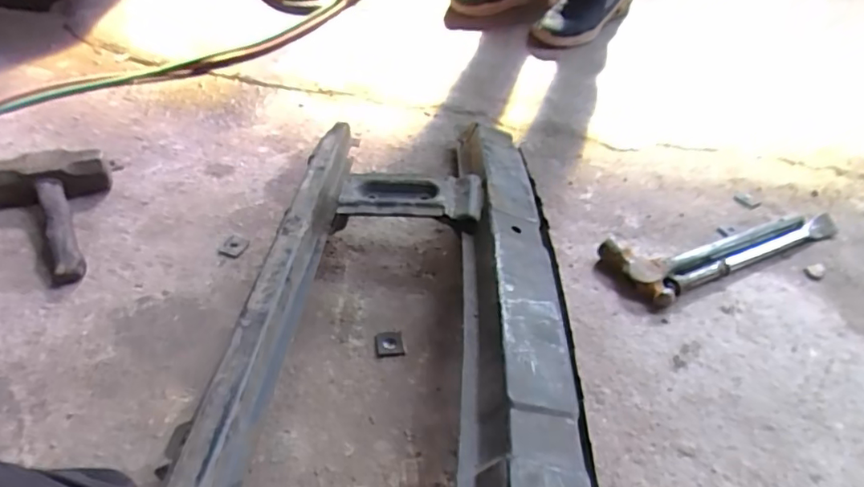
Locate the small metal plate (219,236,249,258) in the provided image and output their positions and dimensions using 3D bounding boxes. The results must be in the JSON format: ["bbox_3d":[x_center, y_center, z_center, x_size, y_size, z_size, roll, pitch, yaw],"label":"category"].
[{"bbox_3d":[-0.280,0.005,0.806,0.031,0.007,0.046,10,40,5],"label":"small metal plate"}]

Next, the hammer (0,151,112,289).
[{"bbox_3d":[-0.515,-0.045,0.777,0.163,0.067,0.237,-21,46,-28],"label":"hammer"}]

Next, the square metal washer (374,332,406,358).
[{"bbox_3d":[-0.052,0.122,0.685,0.033,0.008,0.036,-5,40,-12],"label":"square metal washer"}]

